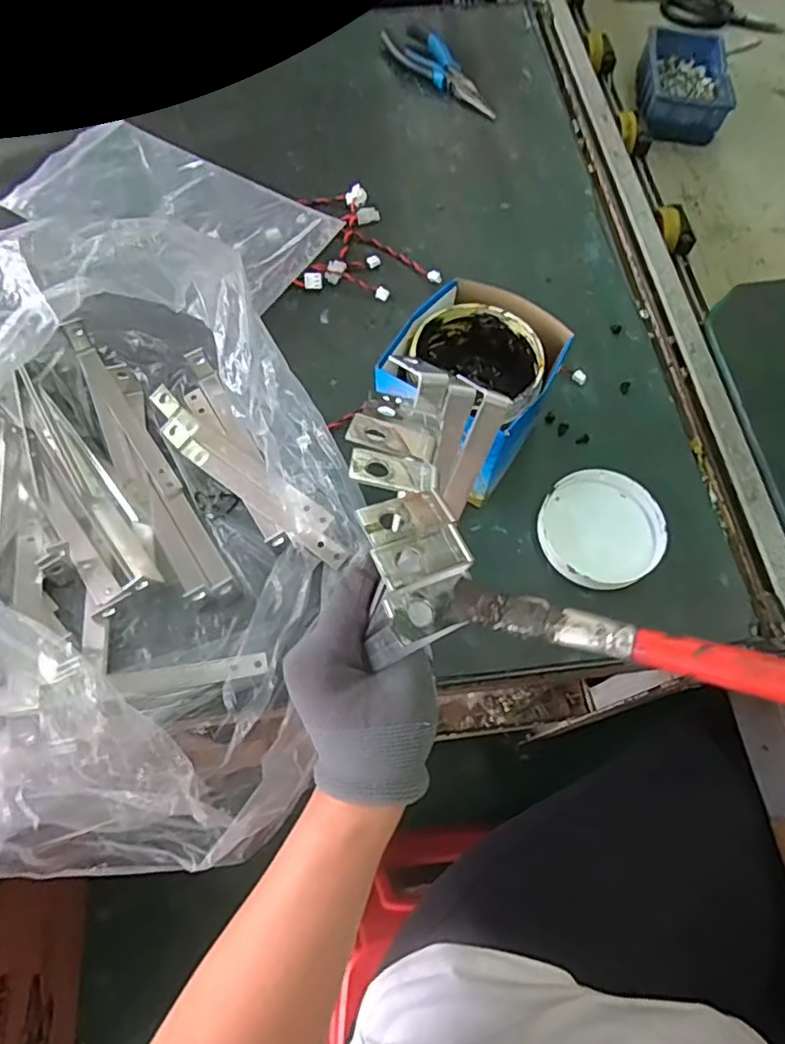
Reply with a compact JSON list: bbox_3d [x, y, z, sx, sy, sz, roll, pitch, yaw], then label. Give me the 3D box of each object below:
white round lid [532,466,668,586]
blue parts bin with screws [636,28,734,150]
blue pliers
[{"bbox_3d":[0.148,0.005,0.437,0.084,0.017,0.084,0,66,0],"label":"white round lid"},{"bbox_3d":[0.348,-0.524,0.736,0.100,0.052,0.142,5,67,2],"label":"blue parts bin with screws"},{"bbox_3d":[0.054,-0.477,0.647,0.055,0.021,0.156,-33,70,-13],"label":"blue pliers"}]

